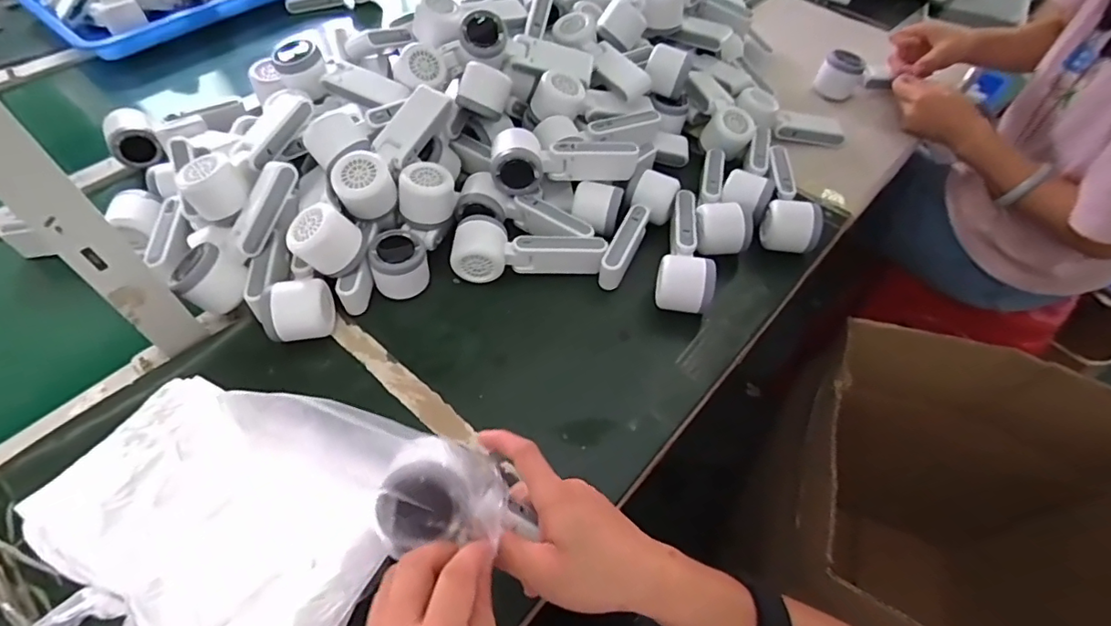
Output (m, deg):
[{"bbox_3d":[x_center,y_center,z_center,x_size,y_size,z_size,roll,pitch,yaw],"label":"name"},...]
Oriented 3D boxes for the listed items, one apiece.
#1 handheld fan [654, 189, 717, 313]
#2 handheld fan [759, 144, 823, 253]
[{"bbox_3d":[0.150,-0.068,0.608,0.060,0.058,0.154,11,54,7],"label":"handheld fan"},{"bbox_3d":[0.290,-0.150,0.664,0.060,0.053,0.163,11,54,7],"label":"handheld fan"}]

